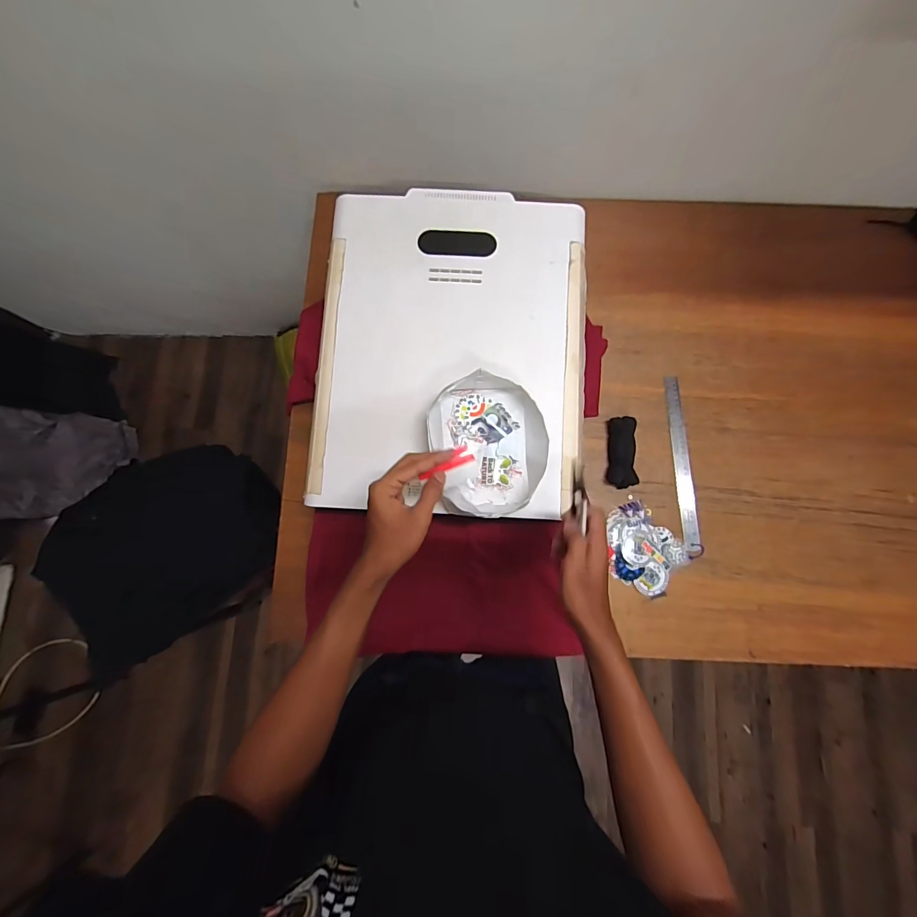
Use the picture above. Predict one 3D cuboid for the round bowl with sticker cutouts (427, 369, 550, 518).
[{"bbox_3d":[0.043,-0.018,0.567,0.162,0.051,0.192,-16,81,-3],"label":"round bowl with sticker cutouts"}]

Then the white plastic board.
[{"bbox_3d":[-0.009,-0.171,0.616,0.394,0.022,0.497,3,82,1],"label":"white plastic board"}]

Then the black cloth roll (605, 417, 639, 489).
[{"bbox_3d":[0.301,-0.011,0.747,0.046,0.033,0.127,5,81,0],"label":"black cloth roll"}]

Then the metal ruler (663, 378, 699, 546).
[{"bbox_3d":[0.411,-0.001,0.751,0.028,0.007,0.310,-3,81,-1],"label":"metal ruler"}]

